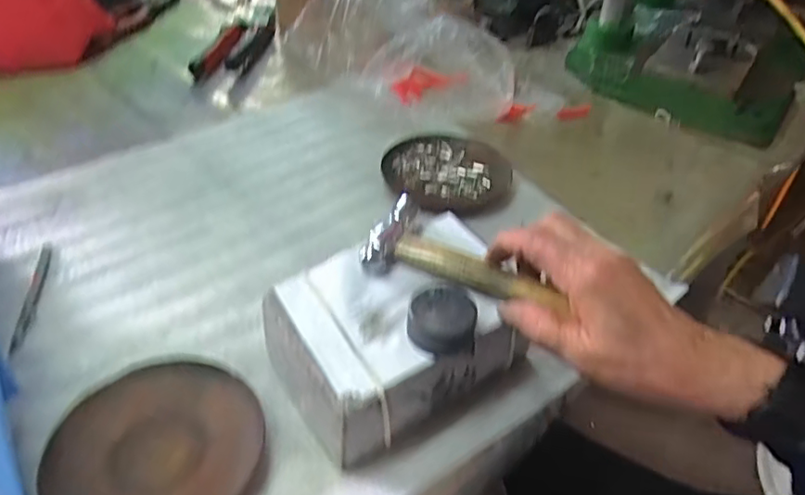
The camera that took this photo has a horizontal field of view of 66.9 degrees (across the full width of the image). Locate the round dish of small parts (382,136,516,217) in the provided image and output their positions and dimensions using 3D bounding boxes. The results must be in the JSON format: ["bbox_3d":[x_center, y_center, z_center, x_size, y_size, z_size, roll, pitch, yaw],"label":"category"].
[{"bbox_3d":[0.040,-0.071,0.564,0.113,0.027,0.105,-1,41,-4],"label":"round dish of small parts"}]

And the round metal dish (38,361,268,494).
[{"bbox_3d":[-0.136,0.113,0.342,0.112,0.010,0.108,1,41,-1],"label":"round metal dish"}]

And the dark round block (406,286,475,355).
[{"bbox_3d":[0.023,0.041,0.340,0.036,0.023,0.034,1,41,-1],"label":"dark round block"}]

